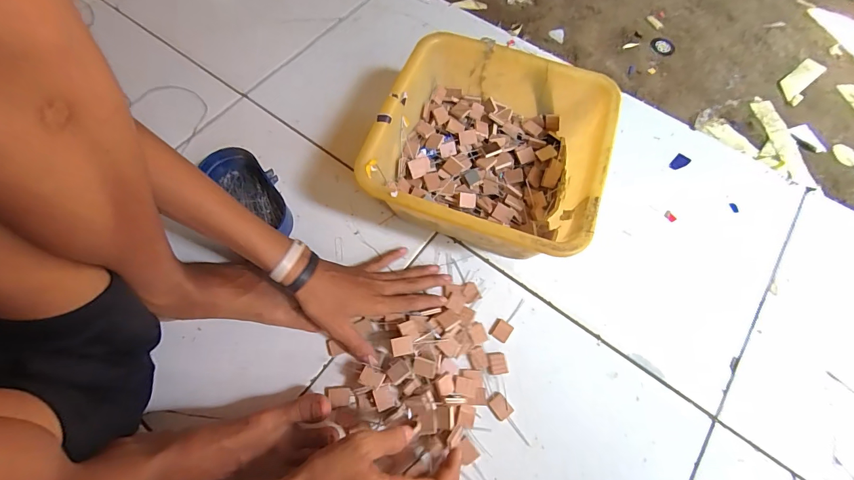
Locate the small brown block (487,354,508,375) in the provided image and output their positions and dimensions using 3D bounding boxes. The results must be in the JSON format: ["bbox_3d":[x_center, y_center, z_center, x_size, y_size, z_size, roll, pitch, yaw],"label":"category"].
[{"bbox_3d":[0.085,0.150,0.467,0.023,0.004,0.025,-8,66,-4],"label":"small brown block"}]

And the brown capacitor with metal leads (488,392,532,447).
[{"bbox_3d":[0.095,0.206,0.443,0.021,0.004,0.065,-35,71,-15],"label":"brown capacitor with metal leads"}]

